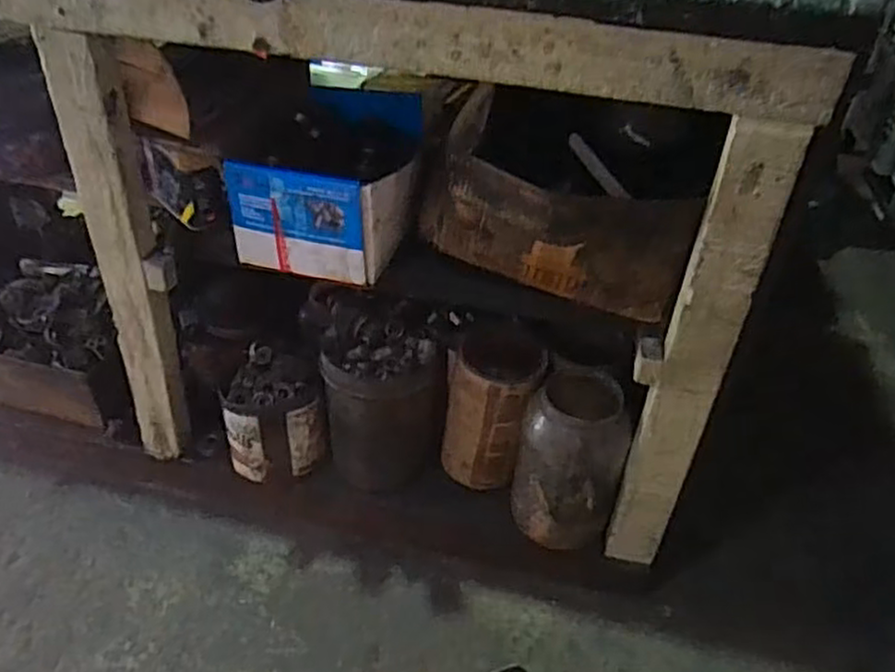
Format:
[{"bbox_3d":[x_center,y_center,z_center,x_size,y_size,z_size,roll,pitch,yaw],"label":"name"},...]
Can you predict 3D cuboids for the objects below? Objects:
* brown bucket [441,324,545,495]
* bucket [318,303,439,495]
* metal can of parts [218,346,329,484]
[{"bbox_3d":[0.066,0.104,1.070,0.124,0.203,0.138,12,40,9],"label":"brown bucket"},{"bbox_3d":[-0.100,0.078,1.079,0.160,0.255,0.167,3,39,-2],"label":"bucket"},{"bbox_3d":[-0.261,0.118,1.082,0.142,0.171,0.118,-12,42,-19],"label":"metal can of parts"}]

